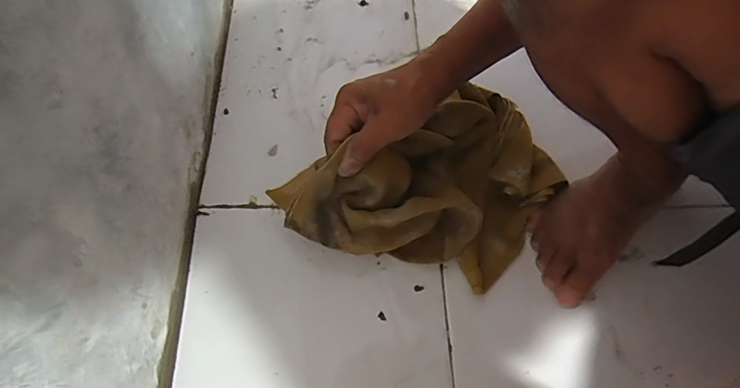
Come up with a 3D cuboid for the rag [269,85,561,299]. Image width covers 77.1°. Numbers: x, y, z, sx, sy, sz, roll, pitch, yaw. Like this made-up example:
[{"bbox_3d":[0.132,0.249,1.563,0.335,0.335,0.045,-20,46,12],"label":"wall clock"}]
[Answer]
[{"bbox_3d":[0.075,-0.002,0.455,0.272,0.079,0.170,-33,68,-20],"label":"rag"}]

